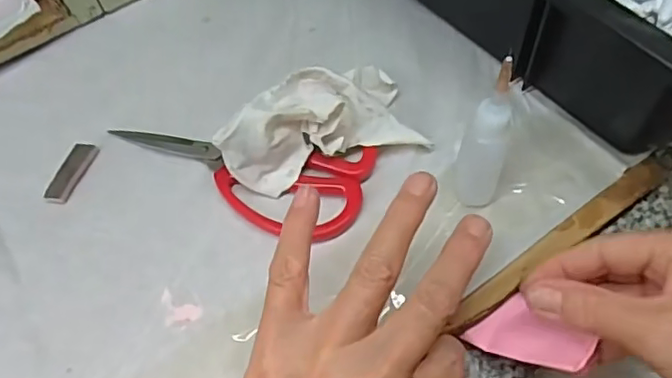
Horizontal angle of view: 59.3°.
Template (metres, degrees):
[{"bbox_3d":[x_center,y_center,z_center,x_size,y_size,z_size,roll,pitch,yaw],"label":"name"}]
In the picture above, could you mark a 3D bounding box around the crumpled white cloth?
[{"bbox_3d":[-0.014,-0.042,0.346,0.114,0.053,0.067,-22,57,-8],"label":"crumpled white cloth"}]

